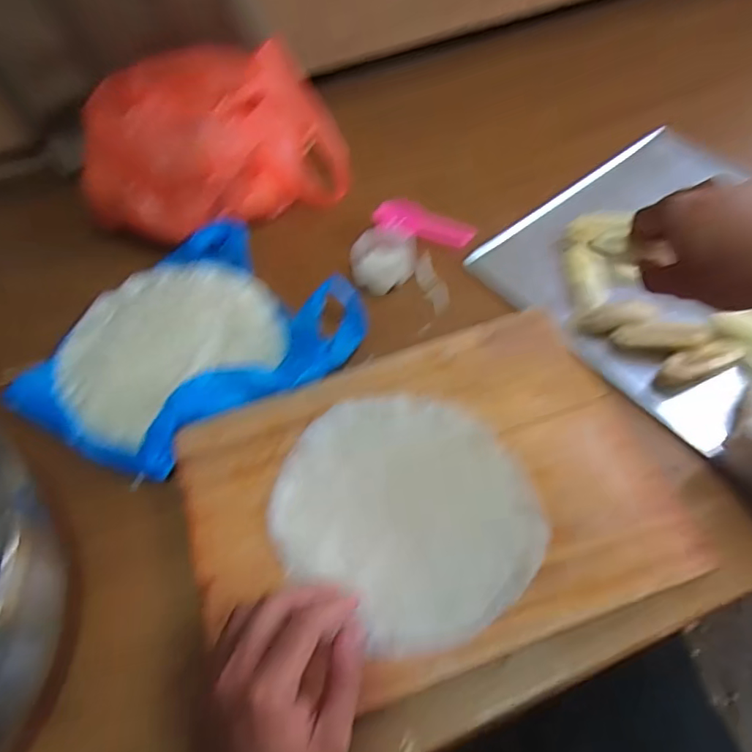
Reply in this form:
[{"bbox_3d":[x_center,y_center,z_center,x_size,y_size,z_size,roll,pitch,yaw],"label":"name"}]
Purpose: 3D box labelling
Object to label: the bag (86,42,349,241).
[{"bbox_3d":[-0.164,-0.264,0.575,0.225,0.156,0.237,16,60,14],"label":"bag"}]

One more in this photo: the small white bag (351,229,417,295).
[{"bbox_3d":[0.008,-0.116,0.540,0.065,0.038,0.057,3,57,6],"label":"small white bag"}]

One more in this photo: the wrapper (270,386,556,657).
[{"bbox_3d":[0.022,0.100,0.407,0.174,0.010,0.195,-39,63,-20],"label":"wrapper"}]

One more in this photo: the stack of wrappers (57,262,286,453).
[{"bbox_3d":[-0.207,-0.040,0.521,0.210,0.013,0.197,-38,62,-19],"label":"stack of wrappers"}]

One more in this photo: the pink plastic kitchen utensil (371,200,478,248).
[{"bbox_3d":[0.053,-0.169,0.579,0.109,0.026,0.040,9,58,10],"label":"pink plastic kitchen utensil"}]

